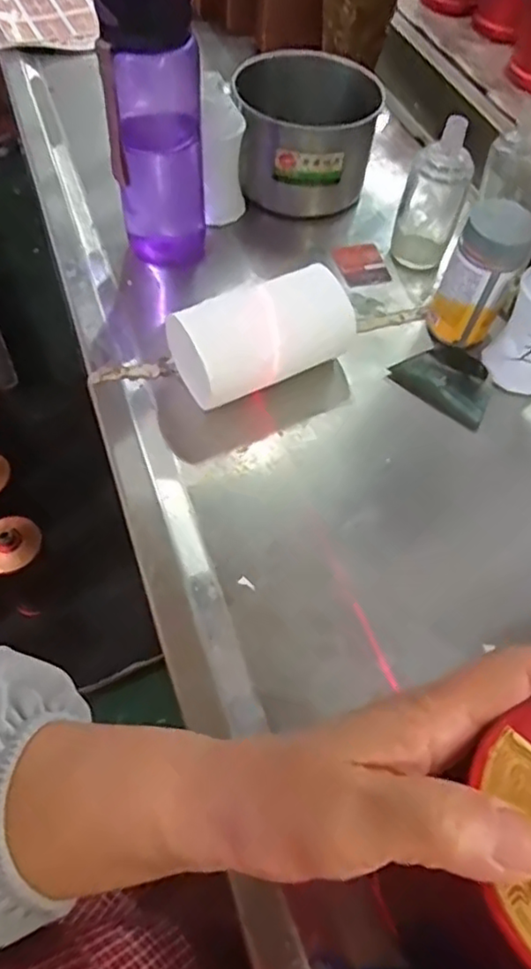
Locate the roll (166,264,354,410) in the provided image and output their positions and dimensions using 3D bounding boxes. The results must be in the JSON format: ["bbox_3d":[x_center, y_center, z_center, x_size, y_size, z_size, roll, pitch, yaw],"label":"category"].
[{"bbox_3d":[0.005,-0.114,0.480,0.147,0.056,0.056,-29,63,-18],"label":"roll"}]

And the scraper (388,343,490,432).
[{"bbox_3d":[0.151,-0.085,0.515,0.081,0.017,0.055,40,65,21],"label":"scraper"}]

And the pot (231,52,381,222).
[{"bbox_3d":[0.035,-0.325,0.609,0.136,0.102,0.109,10,58,5],"label":"pot"}]

